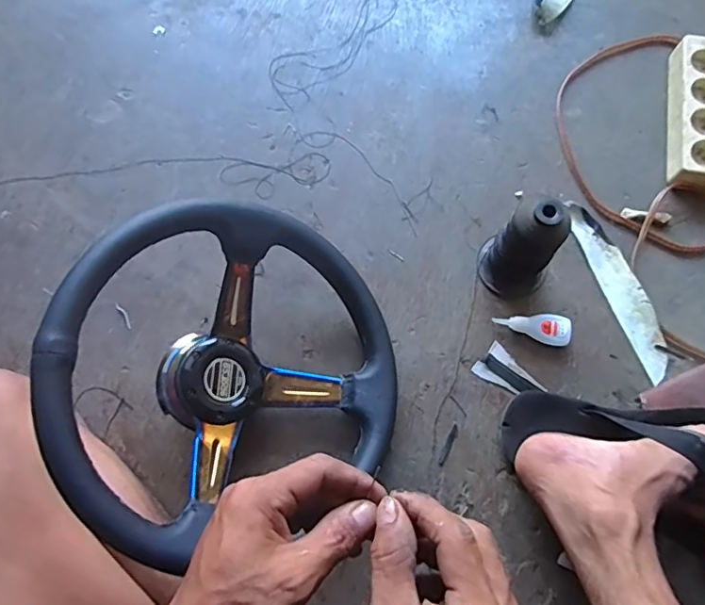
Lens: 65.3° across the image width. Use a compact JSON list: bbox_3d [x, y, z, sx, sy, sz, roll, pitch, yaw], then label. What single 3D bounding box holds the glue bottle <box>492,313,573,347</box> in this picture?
[{"bbox_3d":[0.205,0.027,0.626,0.083,0.017,0.035,10,75,3],"label":"glue bottle"}]

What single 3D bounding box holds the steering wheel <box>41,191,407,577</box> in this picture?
[{"bbox_3d":[-0.127,0.049,0.548,0.316,0.101,0.316,8,74,-31],"label":"steering wheel"}]

